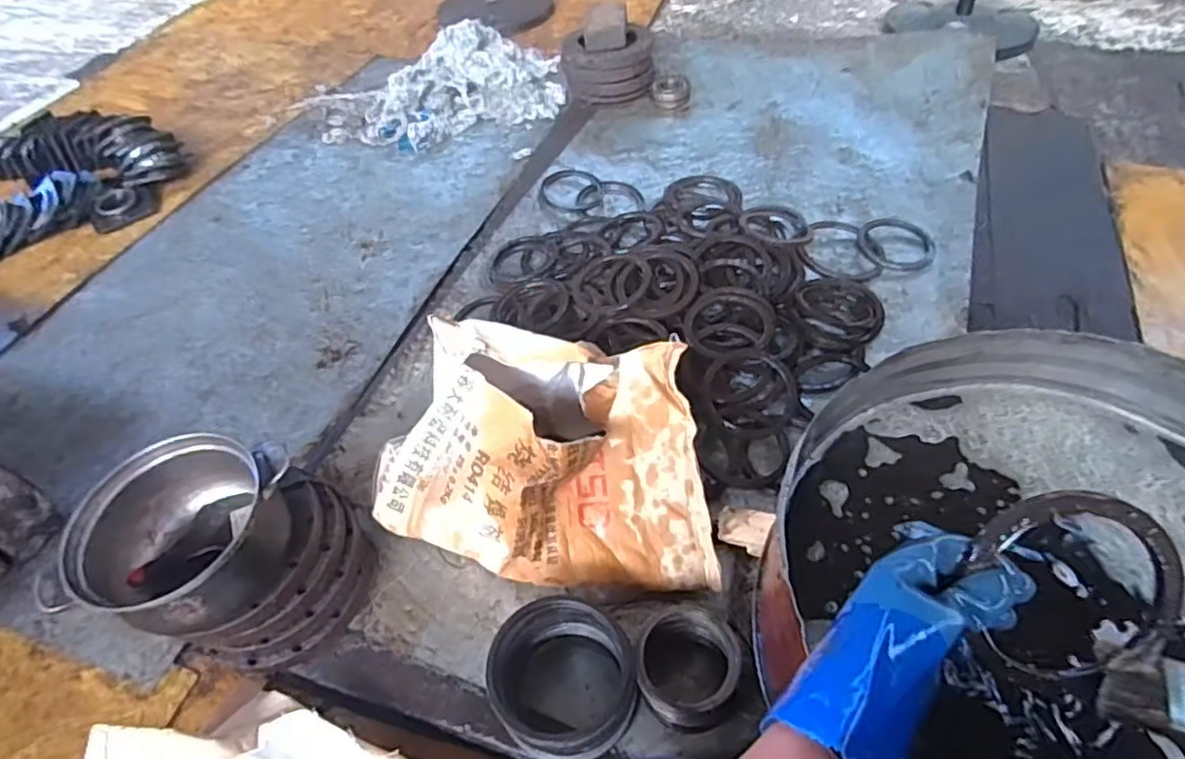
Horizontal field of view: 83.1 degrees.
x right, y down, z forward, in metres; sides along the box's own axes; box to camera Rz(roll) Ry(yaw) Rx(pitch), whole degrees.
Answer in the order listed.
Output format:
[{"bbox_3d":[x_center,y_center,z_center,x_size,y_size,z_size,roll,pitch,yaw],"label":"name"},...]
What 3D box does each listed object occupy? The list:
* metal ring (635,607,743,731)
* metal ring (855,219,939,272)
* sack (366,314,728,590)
[{"bbox_3d":[0.114,0.347,0.807,0.119,0.107,0.112,-2,52,3],"label":"metal ring"},{"bbox_3d":[0.596,-0.268,1.312,0.148,0.017,0.148,-2,52,3],"label":"metal ring"},{"bbox_3d":[-0.058,0.106,0.956,0.456,0.216,0.306,5,53,8],"label":"sack"}]

